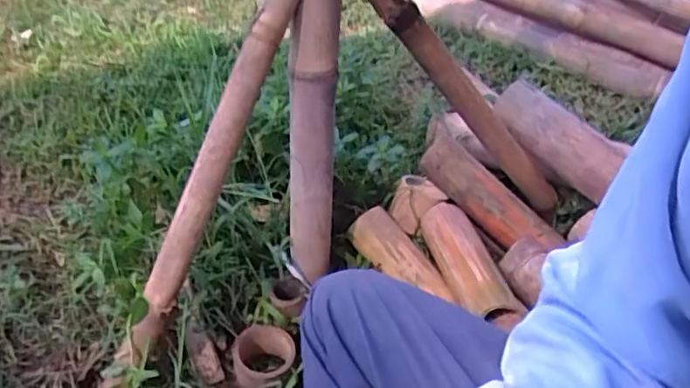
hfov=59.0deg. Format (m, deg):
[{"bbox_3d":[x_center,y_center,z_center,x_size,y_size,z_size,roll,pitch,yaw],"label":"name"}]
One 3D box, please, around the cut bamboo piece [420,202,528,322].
[{"bbox_3d":[0.169,0.093,0.853,0.067,0.054,0.224,-7,39,-14],"label":"cut bamboo piece"}]

